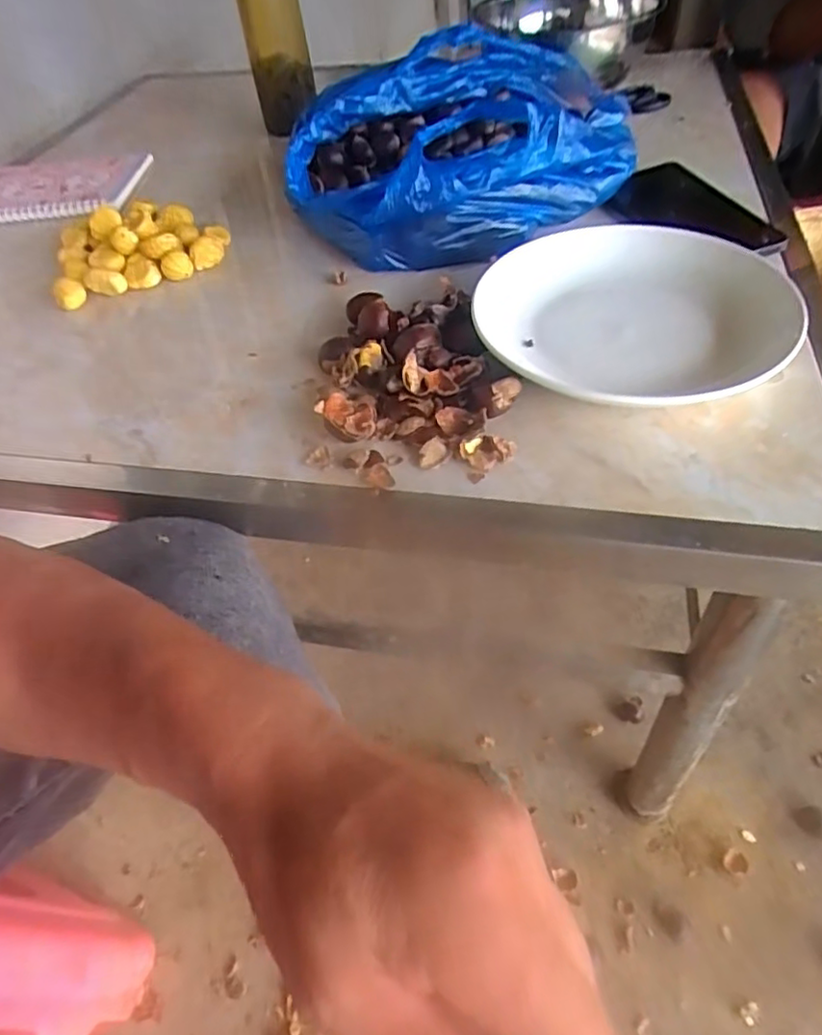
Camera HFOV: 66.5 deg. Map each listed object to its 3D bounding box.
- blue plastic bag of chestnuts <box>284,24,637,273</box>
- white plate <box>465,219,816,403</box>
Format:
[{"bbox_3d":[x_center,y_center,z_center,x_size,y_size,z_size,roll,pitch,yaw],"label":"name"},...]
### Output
[{"bbox_3d":[0.055,-0.339,0.553,0.340,0.084,0.239,-37,54,-20],"label":"blue plastic bag of chestnuts"},{"bbox_3d":[0.136,-0.138,0.408,0.187,0.032,0.191,-5,50,5],"label":"white plate"}]

